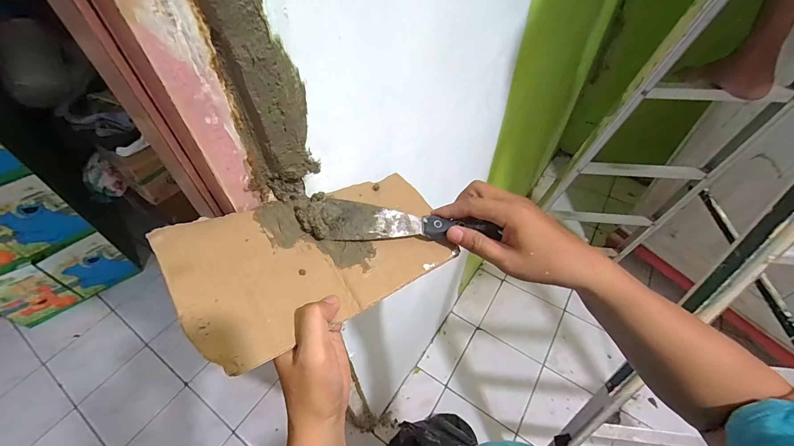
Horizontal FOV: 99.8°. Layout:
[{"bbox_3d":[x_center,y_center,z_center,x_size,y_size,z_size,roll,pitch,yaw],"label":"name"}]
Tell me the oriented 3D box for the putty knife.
[{"bbox_3d":[0.003,-0.003,0.347,0.199,0.021,0.048,4,52,-8],"label":"putty knife"}]

